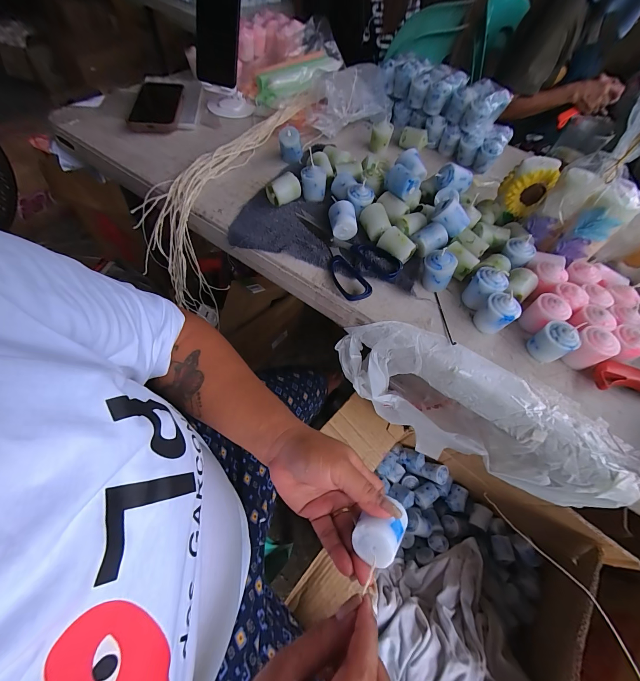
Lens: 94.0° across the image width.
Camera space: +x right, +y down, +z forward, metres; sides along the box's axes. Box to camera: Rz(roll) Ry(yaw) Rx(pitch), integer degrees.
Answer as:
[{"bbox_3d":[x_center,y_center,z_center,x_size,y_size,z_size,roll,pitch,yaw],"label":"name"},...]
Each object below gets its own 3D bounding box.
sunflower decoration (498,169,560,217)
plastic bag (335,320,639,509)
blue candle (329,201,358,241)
[{"bbox_3d":[0.302,-0.223,0.441,0.061,0.062,0.025,24,60,10],"label":"sunflower decoration"},{"bbox_3d":[0.181,0.088,0.414,0.328,0.183,0.077,33,61,15],"label":"plastic bag"},{"bbox_3d":[0.032,-0.172,0.425,0.035,0.032,0.043,-5,59,-8],"label":"blue candle"}]

